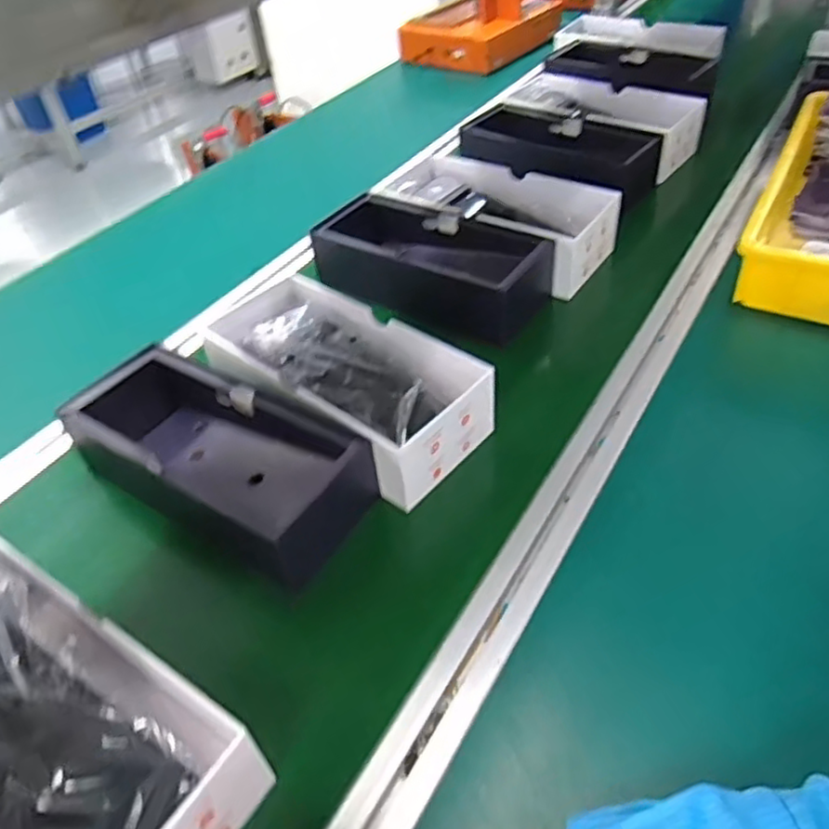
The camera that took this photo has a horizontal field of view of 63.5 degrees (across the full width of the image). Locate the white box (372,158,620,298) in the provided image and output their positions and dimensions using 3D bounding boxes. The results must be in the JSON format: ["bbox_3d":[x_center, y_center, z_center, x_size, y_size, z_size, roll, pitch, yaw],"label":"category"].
[{"bbox_3d":[0.091,-0.242,0.802,0.275,0.062,0.124,26,55,25],"label":"white box"}]

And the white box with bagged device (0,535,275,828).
[{"bbox_3d":[-0.227,0.179,0.401,0.271,0.069,0.122,26,55,22],"label":"white box with bagged device"}]

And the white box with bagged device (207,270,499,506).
[{"bbox_3d":[-0.071,-0.037,0.608,0.268,0.059,0.137,32,58,29],"label":"white box with bagged device"}]

